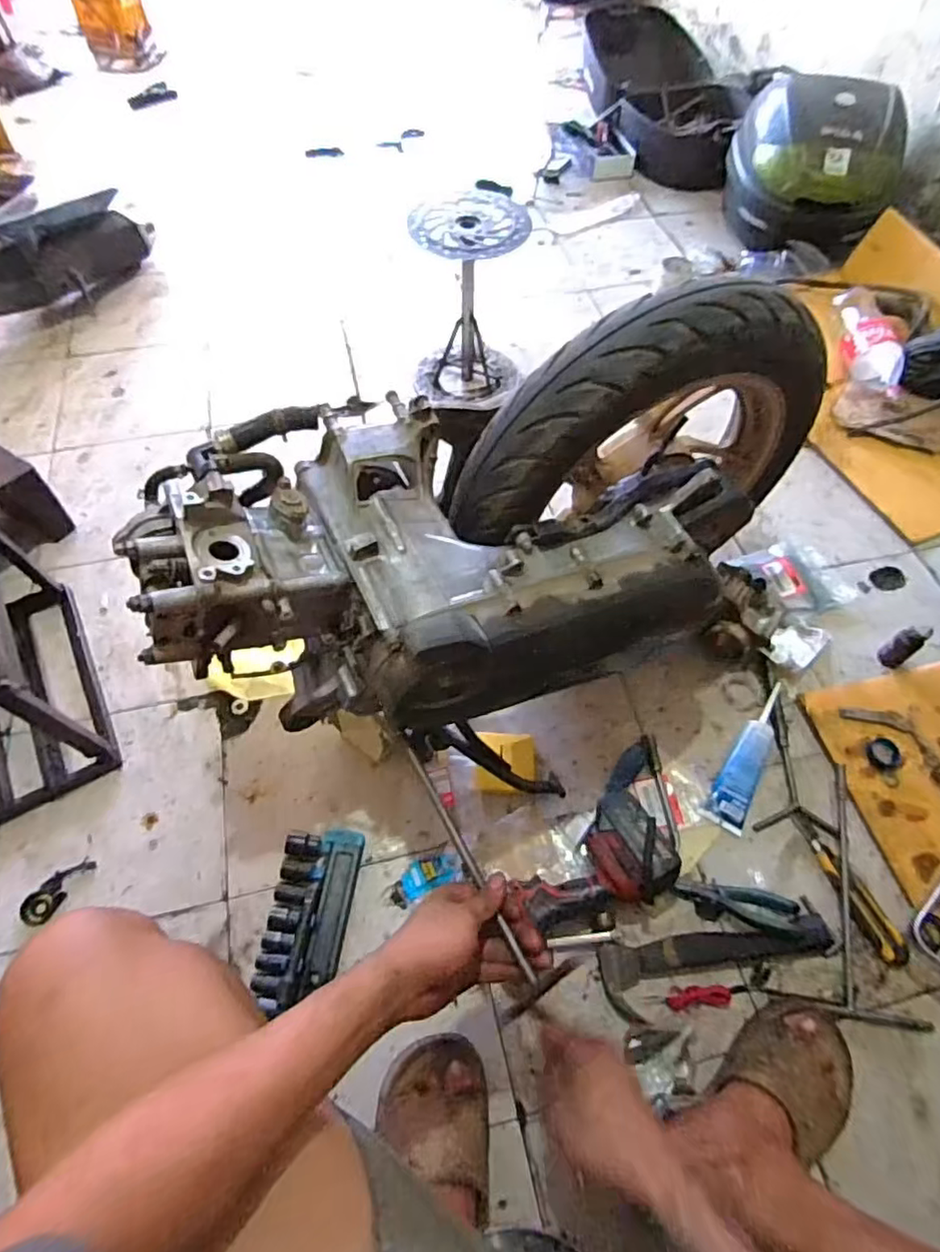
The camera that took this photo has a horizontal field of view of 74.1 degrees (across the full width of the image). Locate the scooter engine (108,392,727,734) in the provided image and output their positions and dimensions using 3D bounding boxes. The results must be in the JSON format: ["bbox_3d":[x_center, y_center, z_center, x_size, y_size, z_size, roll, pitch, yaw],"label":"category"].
[{"bbox_3d":[-0.011,-0.078,0.669,0.600,0.209,0.312,-24,62,-15],"label":"scooter engine"}]

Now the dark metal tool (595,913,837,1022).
[{"bbox_3d":[0.303,0.407,0.743,0.294,0.030,0.079,-6,58,-4],"label":"dark metal tool"}]

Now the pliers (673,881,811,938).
[{"bbox_3d":[0.336,0.347,0.771,0.155,0.012,0.047,8,58,5],"label":"pliers"}]

